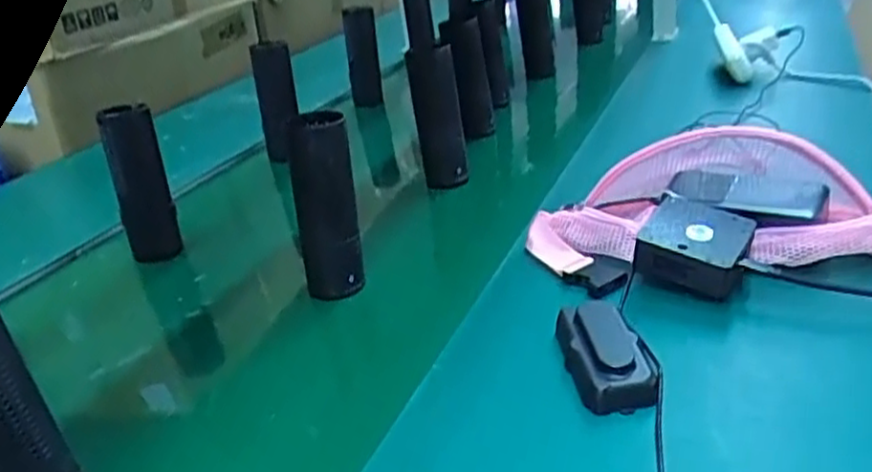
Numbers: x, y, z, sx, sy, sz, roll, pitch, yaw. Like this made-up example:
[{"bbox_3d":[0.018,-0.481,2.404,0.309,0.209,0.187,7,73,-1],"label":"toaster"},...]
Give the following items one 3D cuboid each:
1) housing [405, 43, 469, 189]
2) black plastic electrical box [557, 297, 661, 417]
[{"bbox_3d":[0.003,-0.140,0.859,0.055,0.170,0.047,-5,26,5],"label":"housing"},{"bbox_3d":[0.120,0.081,0.513,0.054,0.027,0.104,-9,26,-3],"label":"black plastic electrical box"}]

